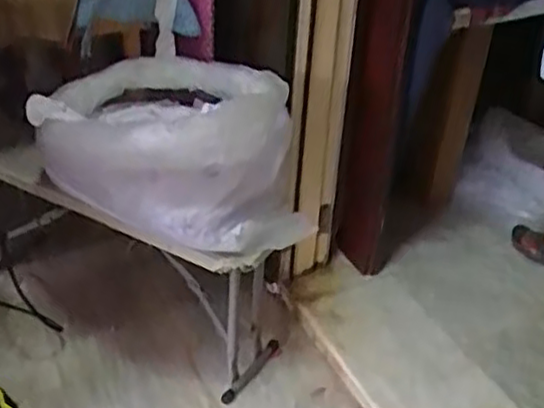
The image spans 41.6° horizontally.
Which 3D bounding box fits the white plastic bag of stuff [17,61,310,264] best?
[{"bbox_3d":[-0.210,-0.136,1.487,0.602,0.280,0.330,21,38,25],"label":"white plastic bag of stuff"}]

